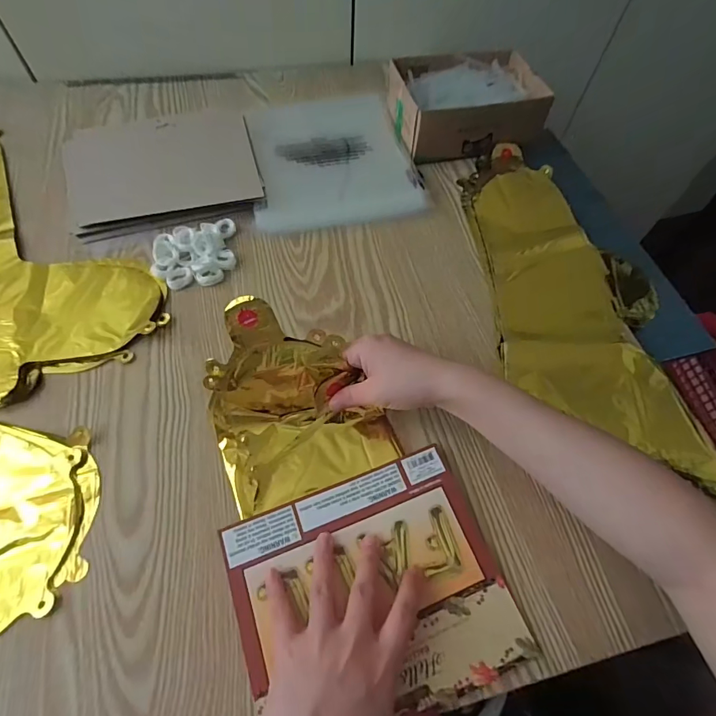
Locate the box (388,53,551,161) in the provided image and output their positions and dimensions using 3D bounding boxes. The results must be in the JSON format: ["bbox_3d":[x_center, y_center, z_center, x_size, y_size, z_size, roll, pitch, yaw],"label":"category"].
[{"bbox_3d":[0.143,-0.336,0.566,0.194,0.065,0.132,-17,63,-12],"label":"box"}]

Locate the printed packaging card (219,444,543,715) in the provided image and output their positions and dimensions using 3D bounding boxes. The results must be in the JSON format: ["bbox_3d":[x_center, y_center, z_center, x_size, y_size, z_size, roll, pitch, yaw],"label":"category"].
[{"bbox_3d":[0.011,0.173,0.317,0.193,0.009,0.165,-18,63,-13],"label":"printed packaging card"}]

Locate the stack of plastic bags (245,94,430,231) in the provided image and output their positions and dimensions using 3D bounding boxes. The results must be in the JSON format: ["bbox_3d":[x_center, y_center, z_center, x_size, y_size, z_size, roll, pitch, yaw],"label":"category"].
[{"bbox_3d":[-0.038,-0.267,0.551,0.198,0.017,0.234,-11,62,-9],"label":"stack of plastic bags"}]

